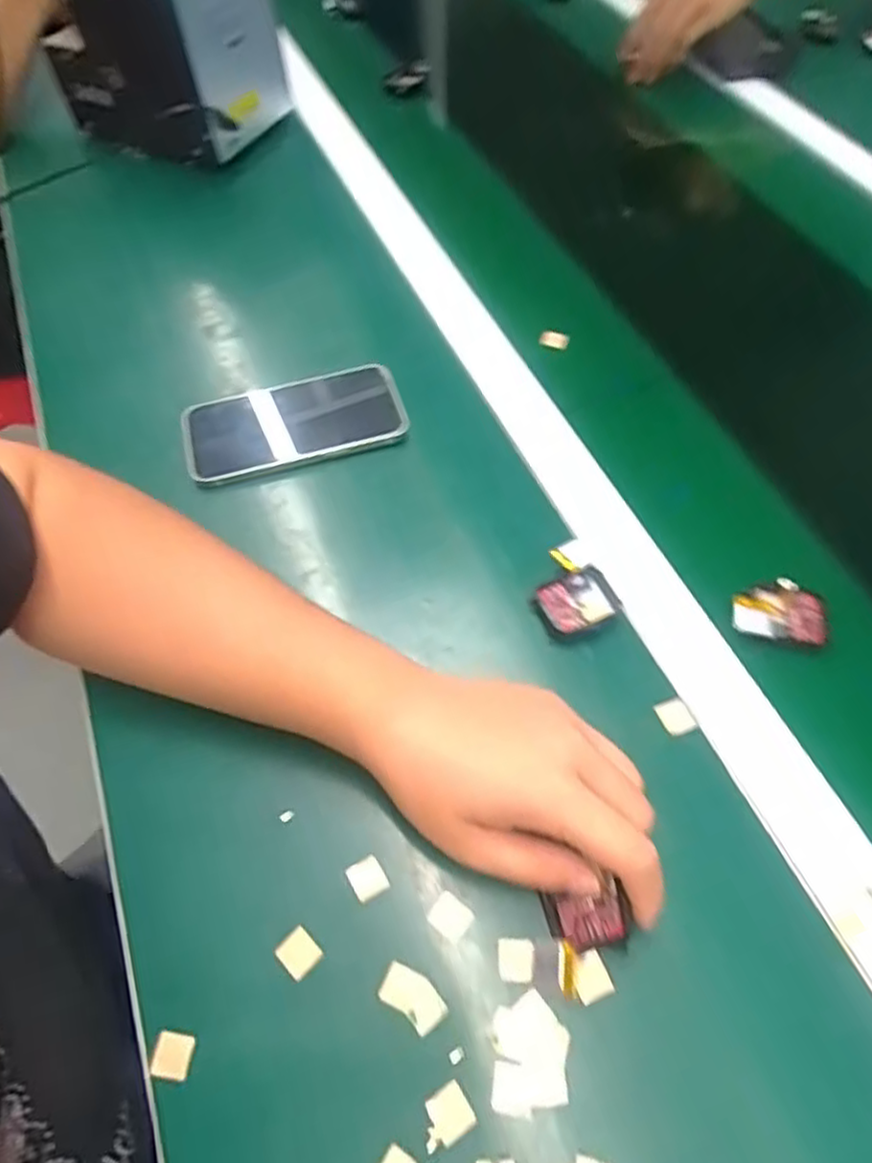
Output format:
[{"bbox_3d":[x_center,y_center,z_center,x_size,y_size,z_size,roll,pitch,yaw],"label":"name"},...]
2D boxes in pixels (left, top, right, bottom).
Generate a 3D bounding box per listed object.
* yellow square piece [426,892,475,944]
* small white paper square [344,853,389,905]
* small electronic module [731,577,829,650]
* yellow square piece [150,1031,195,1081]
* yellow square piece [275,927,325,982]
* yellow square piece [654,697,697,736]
[{"bbox_3d":[0.006,0.153,0.316,0.018,0.004,0.016,34,64,20],"label":"yellow square piece"},{"bbox_3d":[-0.032,0.140,0.327,0.016,0.004,0.017,-26,61,-15],"label":"small white paper square"},{"bbox_3d":[0.195,0.016,0.394,0.055,0.014,0.038,5,57,4],"label":"small electronic module"},{"bbox_3d":[-0.111,0.200,0.292,0.016,0.004,0.016,6,57,4],"label":"yellow square piece"},{"bbox_3d":[-0.062,0.167,0.311,0.015,0.004,0.017,-40,65,-22],"label":"yellow square piece"},{"bbox_3d":[0.126,0.071,0.366,0.016,0.004,0.017,-17,59,-10],"label":"yellow square piece"}]

